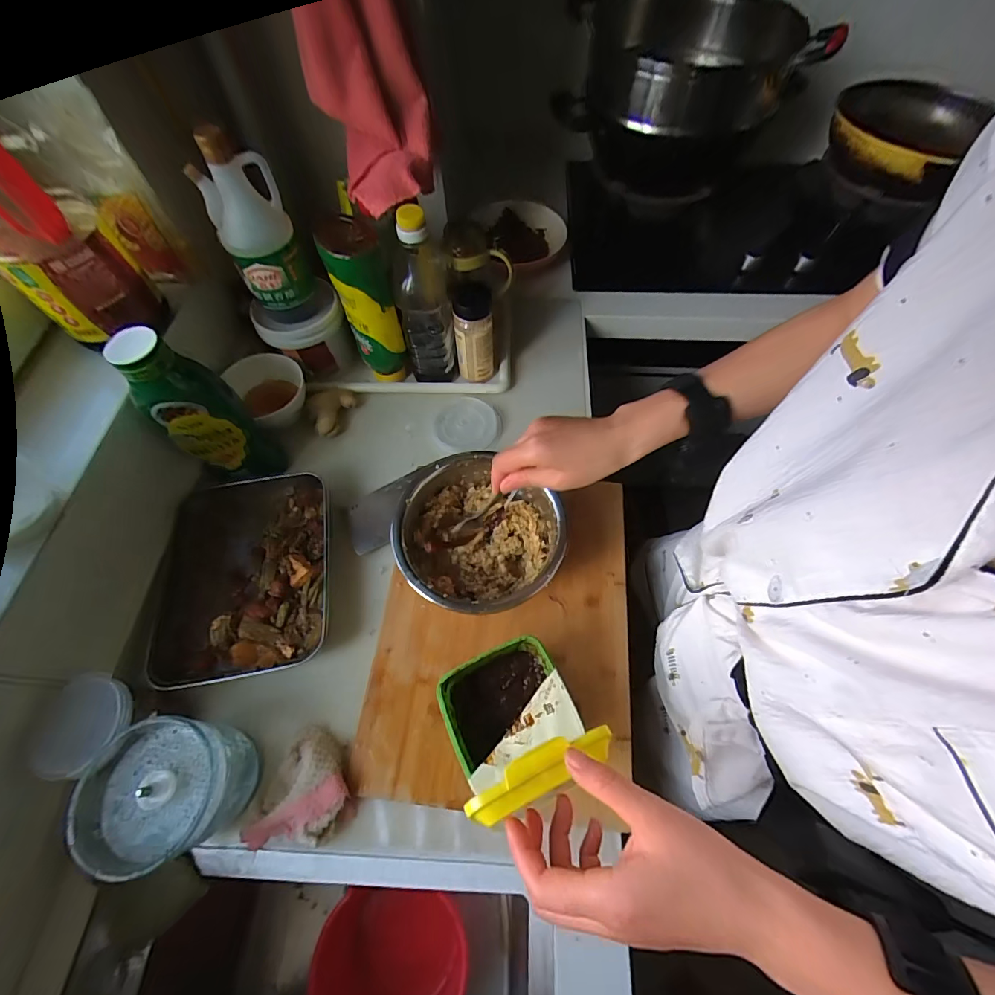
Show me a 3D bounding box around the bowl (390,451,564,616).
[{"bbox_3d":[-0.024,0.058,0.533,0.188,0.112,0.176,0,62,1],"label":"bowl"}]

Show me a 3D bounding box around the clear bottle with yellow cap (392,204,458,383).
[{"bbox_3d":[-0.107,-0.289,0.637,0.073,0.255,0.094,-7,62,-3],"label":"clear bottle with yellow cap"}]

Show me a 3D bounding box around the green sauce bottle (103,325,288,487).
[{"bbox_3d":[-0.365,-0.100,0.531,0.081,0.223,0.065,-12,63,-5],"label":"green sauce bottle"}]

